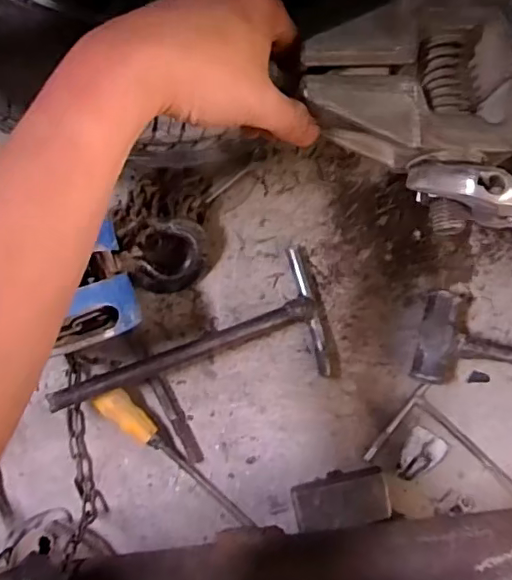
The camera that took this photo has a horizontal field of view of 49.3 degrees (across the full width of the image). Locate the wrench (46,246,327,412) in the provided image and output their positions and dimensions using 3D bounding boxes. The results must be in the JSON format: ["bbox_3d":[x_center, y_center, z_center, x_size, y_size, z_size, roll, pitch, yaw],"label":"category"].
[{"bbox_3d":[-0.069,0.066,0.627,0.316,0.057,0.150,-17,89,-8],"label":"wrench"}]

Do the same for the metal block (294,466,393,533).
[{"bbox_3d":[0.099,0.244,0.652,0.109,0.031,0.055,-9,88,-7],"label":"metal block"}]

